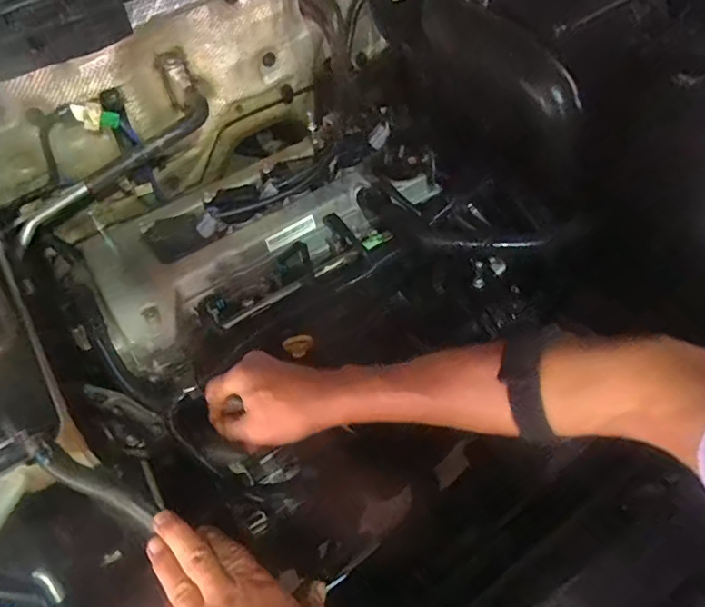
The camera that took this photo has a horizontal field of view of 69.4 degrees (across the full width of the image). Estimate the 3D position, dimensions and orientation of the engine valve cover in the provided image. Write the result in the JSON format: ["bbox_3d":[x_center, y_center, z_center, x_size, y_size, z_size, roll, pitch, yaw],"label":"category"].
[{"bbox_3d":[-0.099,-0.092,0.648,0.445,0.068,0.209,-28,62,-17],"label":"engine valve cover"}]

